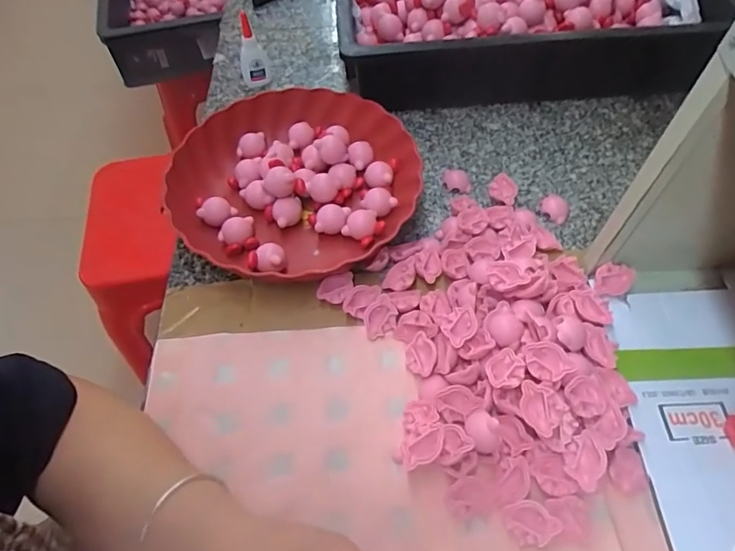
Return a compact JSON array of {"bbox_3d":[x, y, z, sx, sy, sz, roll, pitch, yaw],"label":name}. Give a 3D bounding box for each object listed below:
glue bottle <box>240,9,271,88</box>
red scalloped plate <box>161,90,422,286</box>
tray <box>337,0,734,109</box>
[{"bbox_3d":[-0.139,-0.271,0.592,0.034,0.081,0.024,-8,55,-3],"label":"glue bottle"},{"bbox_3d":[-0.074,-0.099,0.496,0.225,0.048,0.225,-2,55,2],"label":"red scalloped plate"},{"bbox_3d":[0.176,-0.352,0.640,0.421,0.133,0.331,-6,55,-1],"label":"tray"}]

